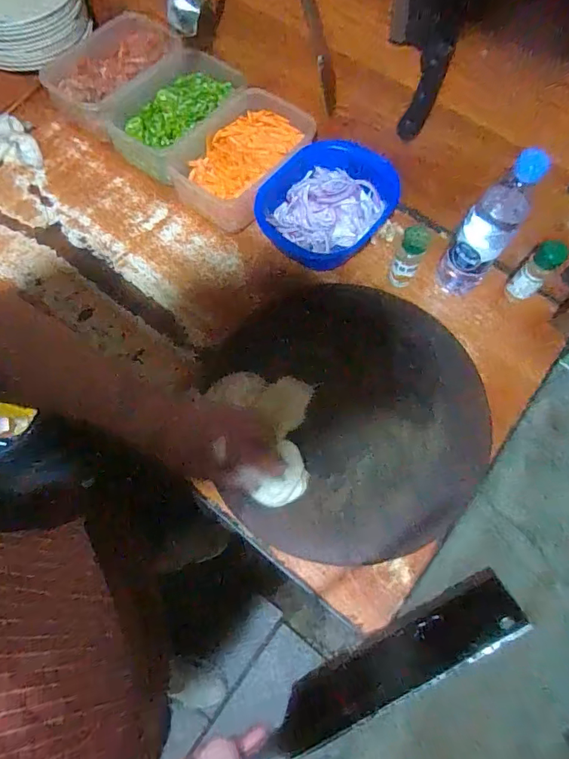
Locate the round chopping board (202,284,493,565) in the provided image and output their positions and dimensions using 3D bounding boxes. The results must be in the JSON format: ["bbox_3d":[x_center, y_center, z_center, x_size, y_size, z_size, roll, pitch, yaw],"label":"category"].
[{"bbox_3d":[0.080,0.032,0.568,0.324,0.055,0.364,-13,69,-8],"label":"round chopping board"}]

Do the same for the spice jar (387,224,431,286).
[{"bbox_3d":[0.176,-0.170,0.635,0.035,0.110,0.033,1,67,-2],"label":"spice jar"}]

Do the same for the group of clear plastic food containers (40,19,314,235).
[{"bbox_3d":[-0.185,-0.460,0.741,0.461,0.085,0.237,34,70,11],"label":"group of clear plastic food containers"}]

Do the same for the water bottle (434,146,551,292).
[{"bbox_3d":[0.264,-0.192,0.584,0.063,0.227,0.053,33,70,11],"label":"water bottle"}]

